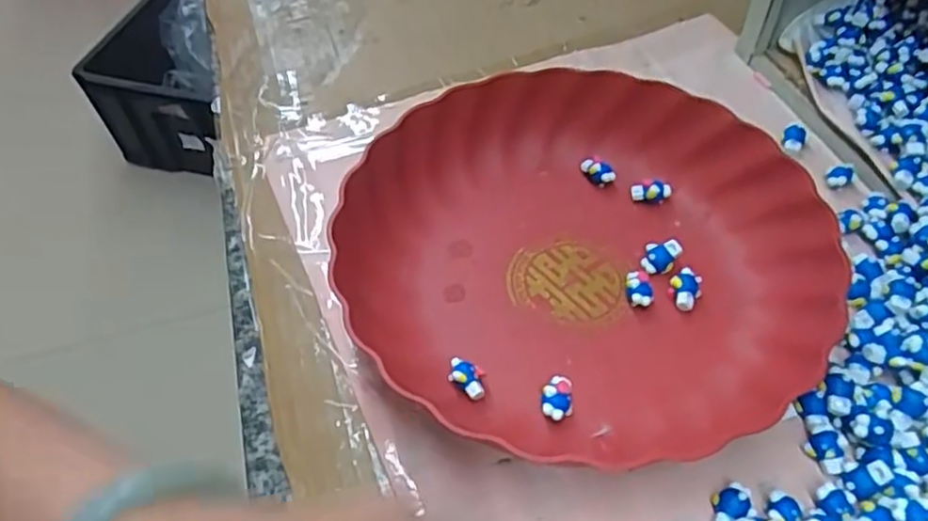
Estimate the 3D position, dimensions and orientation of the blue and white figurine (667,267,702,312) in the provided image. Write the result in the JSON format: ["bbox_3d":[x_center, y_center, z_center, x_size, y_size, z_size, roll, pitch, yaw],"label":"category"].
[{"bbox_3d":[0.118,0.015,0.371,0.016,0.013,0.022,23,56,18],"label":"blue and white figurine"}]

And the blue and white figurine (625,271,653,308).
[{"bbox_3d":[0.093,0.015,0.369,0.013,0.016,0.020,-1,52,1],"label":"blue and white figurine"}]

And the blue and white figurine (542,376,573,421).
[{"bbox_3d":[0.045,0.065,0.330,0.014,0.012,0.021,6,52,6],"label":"blue and white figurine"}]

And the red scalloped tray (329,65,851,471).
[{"bbox_3d":[0.063,-0.013,0.374,0.238,0.044,0.230,9,53,9],"label":"red scalloped tray"}]

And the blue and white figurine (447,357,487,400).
[{"bbox_3d":[0.001,0.057,0.337,0.021,0.013,0.013,27,57,21],"label":"blue and white figurine"}]

